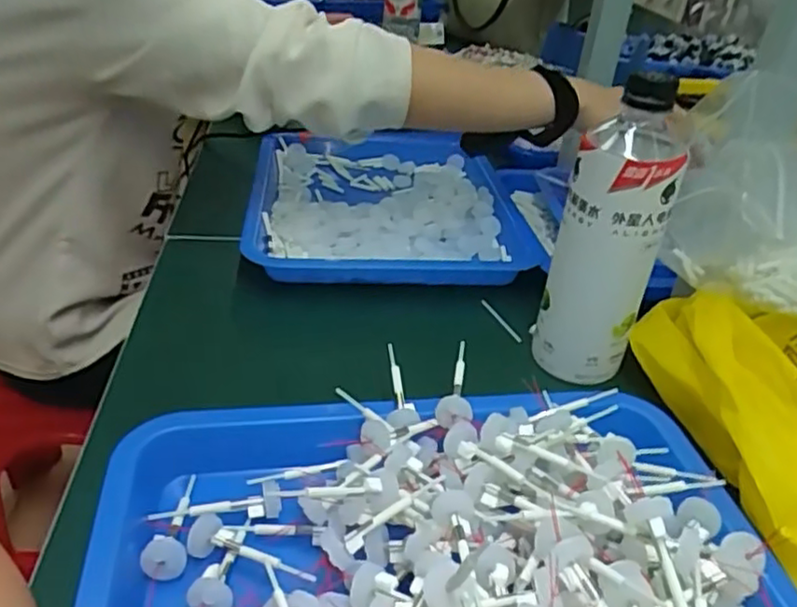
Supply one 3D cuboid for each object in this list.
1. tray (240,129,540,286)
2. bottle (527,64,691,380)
[{"bbox_3d":[-0.015,-0.108,0.700,0.271,0.053,0.324,0,33,-8],"label":"tray"},{"bbox_3d":[0.145,-0.047,0.461,0.065,0.207,0.065,17,34,17],"label":"bottle"}]

